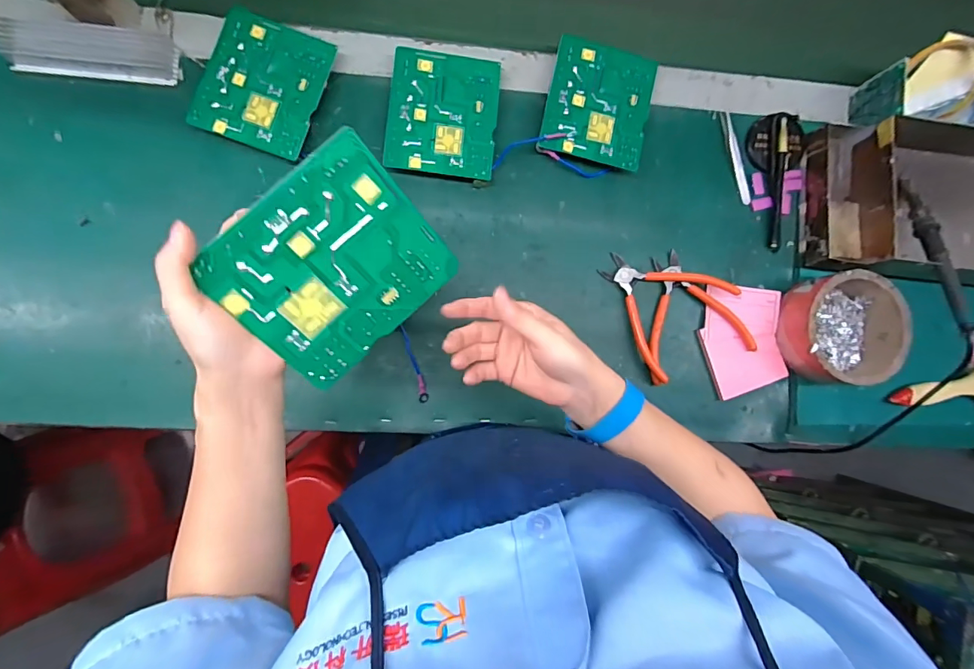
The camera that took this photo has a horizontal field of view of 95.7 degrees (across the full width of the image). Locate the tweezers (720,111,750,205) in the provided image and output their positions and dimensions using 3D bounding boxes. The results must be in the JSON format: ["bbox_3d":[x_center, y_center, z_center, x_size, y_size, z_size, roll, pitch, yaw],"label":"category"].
[{"bbox_3d":[0.300,-0.212,0.529,0.012,0.007,0.111,-16,90,-6],"label":"tweezers"}]

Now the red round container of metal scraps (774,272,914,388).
[{"bbox_3d":[0.396,-0.007,0.498,0.115,0.053,0.118,0,87,-6],"label":"red round container of metal scraps"}]

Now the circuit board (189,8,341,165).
[{"bbox_3d":[-0.231,-0.260,0.457,0.112,0.006,0.132,19,86,-4],"label":"circuit board"}]

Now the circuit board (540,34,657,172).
[{"bbox_3d":[0.125,-0.258,0.491,0.112,0.008,0.126,13,88,-4],"label":"circuit board"}]

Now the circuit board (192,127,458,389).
[{"bbox_3d":[-0.098,-0.043,0.287,0.131,0.004,0.114,-43,118,-3],"label":"circuit board"}]

